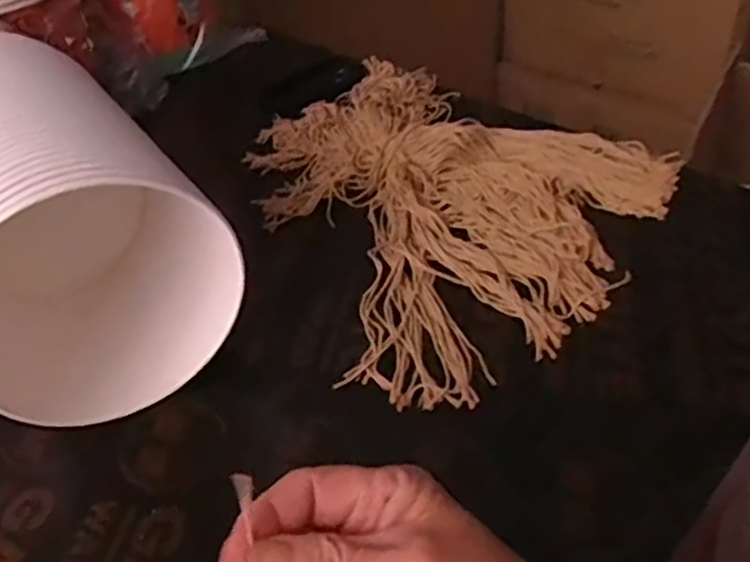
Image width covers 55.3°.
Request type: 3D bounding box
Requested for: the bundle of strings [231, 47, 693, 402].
[{"bbox_3d":[0.032,-0.073,0.577,0.345,0.033,0.313,28,53,32],"label":"bundle of strings"}]

